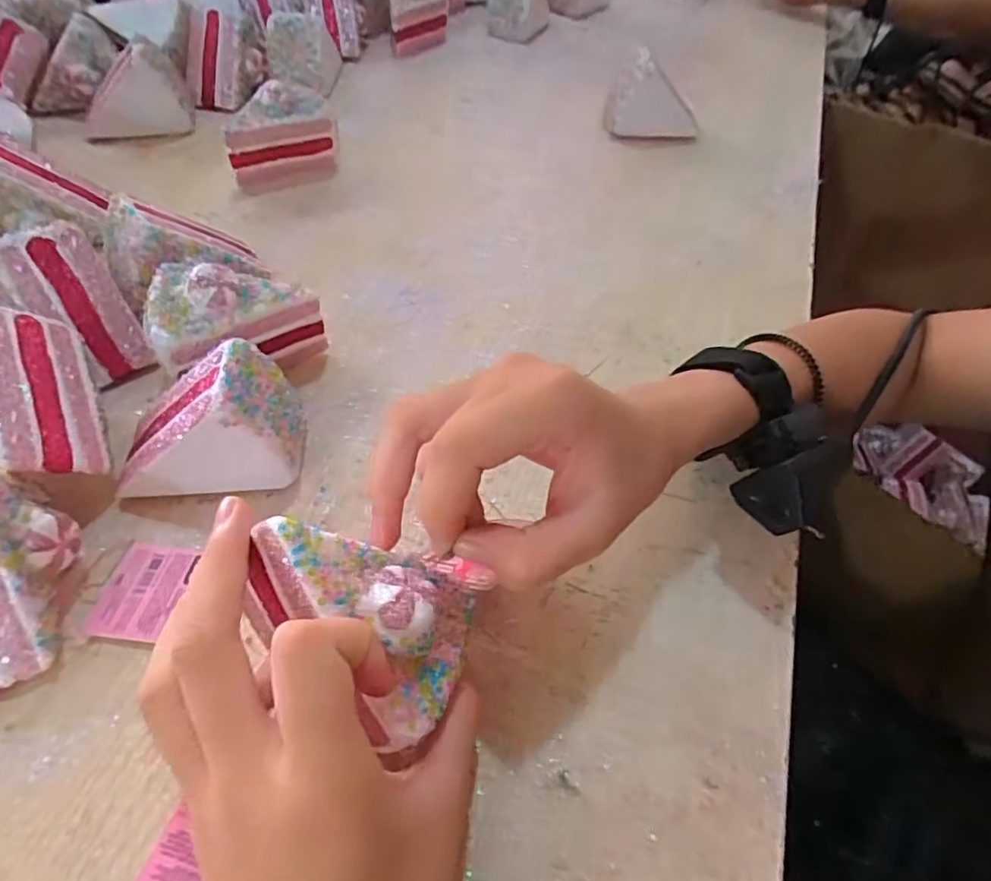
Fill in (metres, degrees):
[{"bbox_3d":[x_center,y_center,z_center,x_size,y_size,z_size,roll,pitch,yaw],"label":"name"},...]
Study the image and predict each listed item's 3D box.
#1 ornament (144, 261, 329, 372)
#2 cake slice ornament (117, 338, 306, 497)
[{"bbox_3d":[-0.152,-0.071,0.344,0.088,0.063,0.063,-30,60,-25],"label":"ornament"},{"bbox_3d":[-0.142,-0.007,0.294,0.086,0.065,0.056,-6,52,-9],"label":"cake slice ornament"}]

